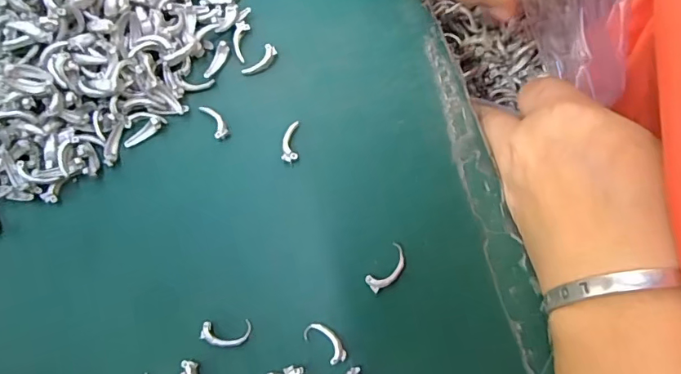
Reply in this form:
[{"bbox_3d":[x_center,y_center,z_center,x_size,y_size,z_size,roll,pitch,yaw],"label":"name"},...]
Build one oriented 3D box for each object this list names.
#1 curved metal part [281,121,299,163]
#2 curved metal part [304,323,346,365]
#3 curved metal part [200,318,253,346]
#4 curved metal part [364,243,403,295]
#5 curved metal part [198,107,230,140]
[{"bbox_3d":[-0.024,-0.022,0.230,0.007,0.004,0.020,0,77,1],"label":"curved metal part"},{"bbox_3d":[-0.006,0.067,0.208,0.021,0.004,0.010,40,81,9],"label":"curved metal part"},{"bbox_3d":[-0.050,0.064,0.210,0.022,0.004,0.011,-3,77,0],"label":"curved metal part"},{"bbox_3d":[0.021,0.036,0.214,0.011,0.004,0.023,39,81,9],"label":"curved metal part"},{"bbox_3d":[-0.061,-0.032,0.233,0.007,0.004,0.020,-31,78,-6],"label":"curved metal part"}]

